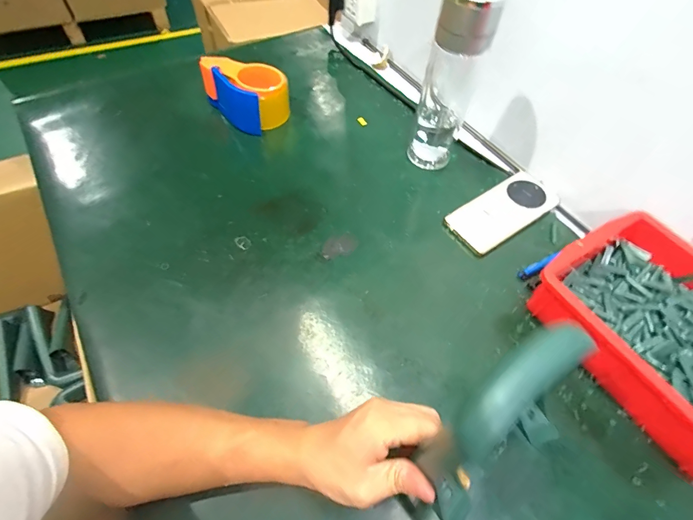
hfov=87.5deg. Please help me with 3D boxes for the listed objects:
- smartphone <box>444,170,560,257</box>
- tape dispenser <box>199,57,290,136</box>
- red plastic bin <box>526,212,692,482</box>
[{"bbox_3d":[0.228,-0.072,0.521,0.166,0.010,0.077,-33,67,-15],"label":"smartphone"},{"bbox_3d":[-0.168,-0.286,0.611,0.131,0.075,0.093,40,63,21],"label":"tape dispenser"},{"bbox_3d":[0.351,0.083,0.394,0.198,0.081,0.255,-18,59,-15],"label":"red plastic bin"}]

